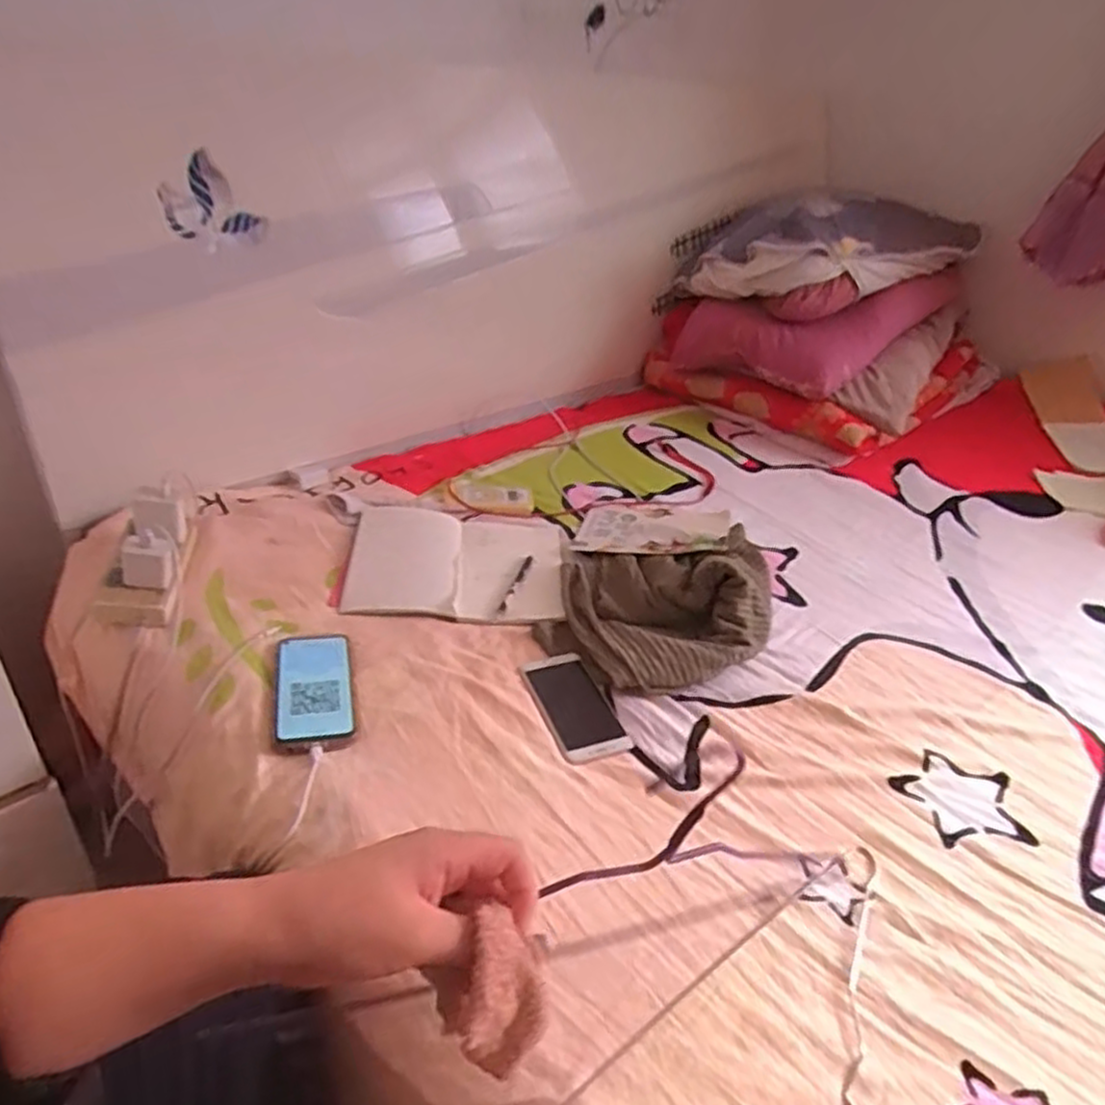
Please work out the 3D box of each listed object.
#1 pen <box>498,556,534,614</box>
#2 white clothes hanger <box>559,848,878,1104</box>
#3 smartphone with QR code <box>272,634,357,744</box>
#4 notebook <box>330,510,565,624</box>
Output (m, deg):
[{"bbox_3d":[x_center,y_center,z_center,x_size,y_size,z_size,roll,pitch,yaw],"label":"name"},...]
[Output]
[{"bbox_3d":[-0.047,0.040,0.976,0.012,0.010,0.120,13,35,13],"label":"pen"},{"bbox_3d":[0.187,0.372,0.523,0.393,0.013,0.205,-22,42,-33],"label":"white clothes hanger"},{"bbox_3d":[-0.249,0.137,0.780,0.078,0.016,0.159,-6,35,-15],"label":"smartphone with QR code"},{"bbox_3d":[-0.130,0.008,0.987,0.283,0.020,0.215,0,34,-6],"label":"notebook"}]

